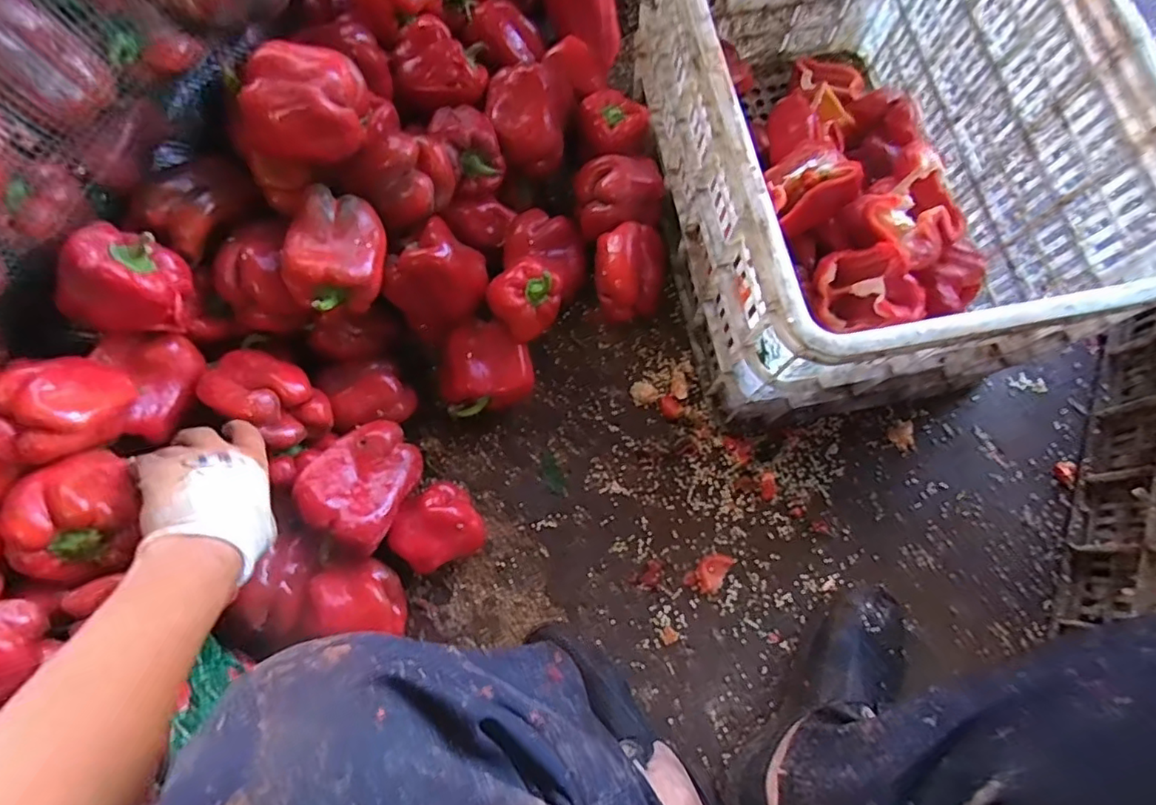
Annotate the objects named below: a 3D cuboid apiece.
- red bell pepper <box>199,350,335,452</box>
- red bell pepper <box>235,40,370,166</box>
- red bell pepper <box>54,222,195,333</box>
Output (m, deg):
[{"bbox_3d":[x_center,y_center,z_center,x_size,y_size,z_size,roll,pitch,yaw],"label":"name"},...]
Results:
[{"bbox_3d":[-0.321,-0.004,0.590,0.122,0.063,0.082,26,51,16],"label":"red bell pepper"},{"bbox_3d":[-0.252,-0.268,0.547,0.097,0.090,0.097,0,76,-1],"label":"red bell pepper"},{"bbox_3d":[-0.405,-0.115,0.531,0.094,0.074,0.077,18,37,-22],"label":"red bell pepper"}]

